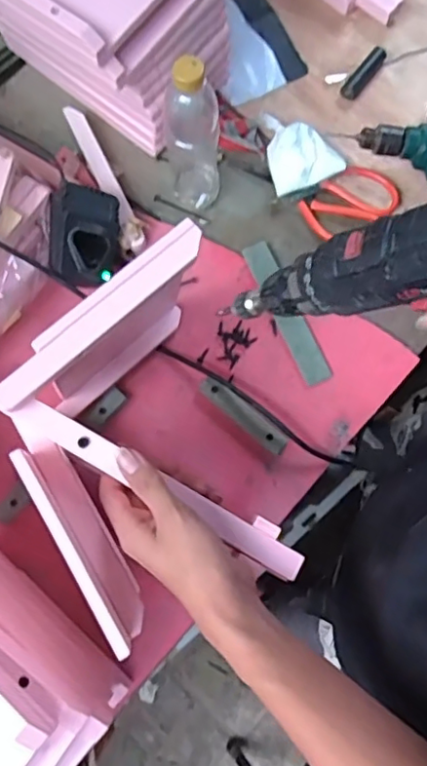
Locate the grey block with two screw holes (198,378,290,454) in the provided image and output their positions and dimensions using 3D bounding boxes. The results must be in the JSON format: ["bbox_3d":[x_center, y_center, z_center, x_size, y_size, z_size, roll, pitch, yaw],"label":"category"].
[{"bbox_3d":[0.033,0.033,0.636,0.107,0.019,0.020,40,79,9],"label":"grey block with two screw holes"}]

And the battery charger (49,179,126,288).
[{"bbox_3d":[-0.141,-0.160,0.656,0.081,0.040,0.106,11,86,-35],"label":"battery charger"}]

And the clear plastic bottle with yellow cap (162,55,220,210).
[{"bbox_3d":[-0.021,-0.265,0.625,0.058,0.190,0.071,1,76,0],"label":"clear plastic bottle with yellow cap"}]

